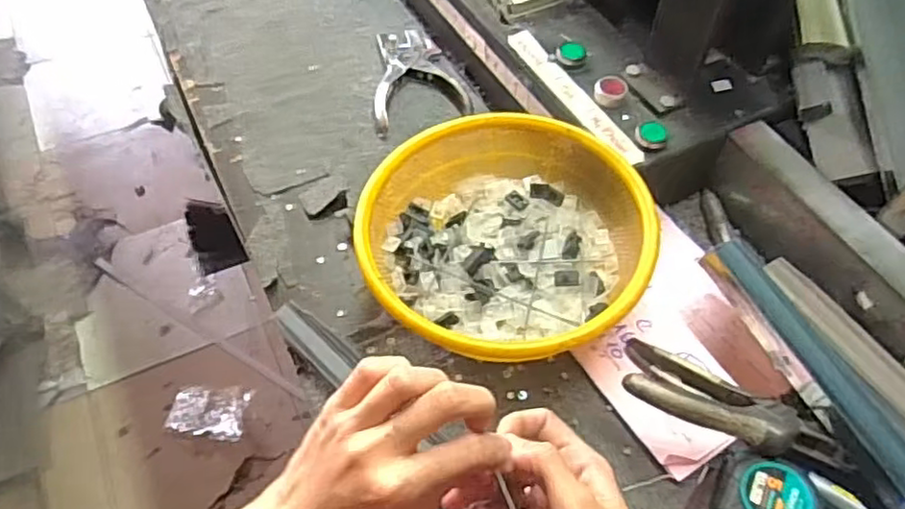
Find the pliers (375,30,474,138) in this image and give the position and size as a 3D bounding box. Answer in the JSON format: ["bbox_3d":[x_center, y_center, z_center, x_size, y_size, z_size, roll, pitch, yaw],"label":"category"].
[{"bbox_3d":[-0.044,-0.197,0.728,0.098,0.020,0.146,-9,55,-10],"label":"pliers"}]

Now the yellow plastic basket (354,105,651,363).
[{"bbox_3d":[0.039,-0.009,0.555,0.223,0.091,0.227,1,54,-2],"label":"yellow plastic basket"}]

